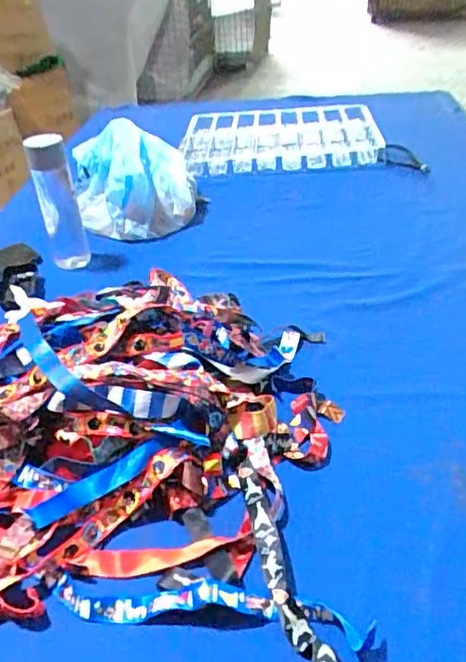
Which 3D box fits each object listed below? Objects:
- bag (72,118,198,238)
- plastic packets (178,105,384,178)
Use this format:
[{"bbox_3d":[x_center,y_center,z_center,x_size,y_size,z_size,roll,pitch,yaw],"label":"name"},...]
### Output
[{"bbox_3d":[-0.194,-0.287,1.064,0.216,0.137,0.305,-13,37,-10],"label":"bag"},{"bbox_3d":[0.110,-0.451,1.328,0.445,0.067,0.382,-3,33,5],"label":"plastic packets"}]

